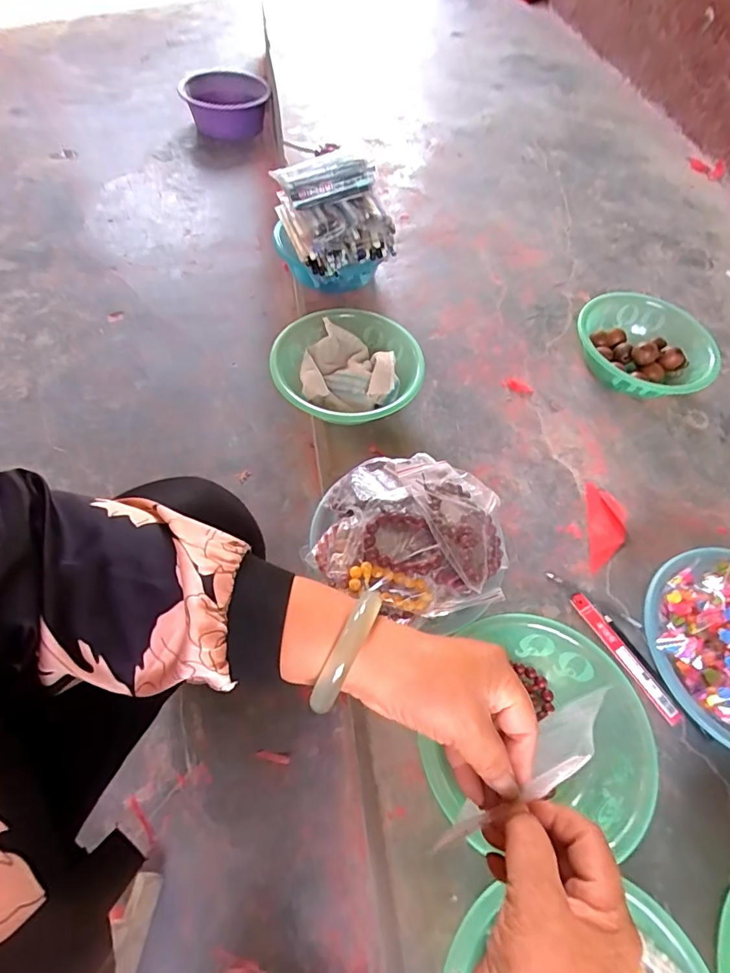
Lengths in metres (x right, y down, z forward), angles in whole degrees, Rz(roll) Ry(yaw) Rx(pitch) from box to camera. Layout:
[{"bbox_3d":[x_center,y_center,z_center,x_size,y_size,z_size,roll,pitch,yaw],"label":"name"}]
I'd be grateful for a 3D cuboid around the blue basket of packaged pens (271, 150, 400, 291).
[{"bbox_3d":[-0.054,-0.447,0.848,0.185,0.209,0.135,-12,61,-12],"label":"blue basket of packaged pens"}]

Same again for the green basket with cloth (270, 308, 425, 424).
[{"bbox_3d":[-0.034,-0.196,0.783,0.220,0.093,0.238,2,59,-4],"label":"green basket with cloth"}]

